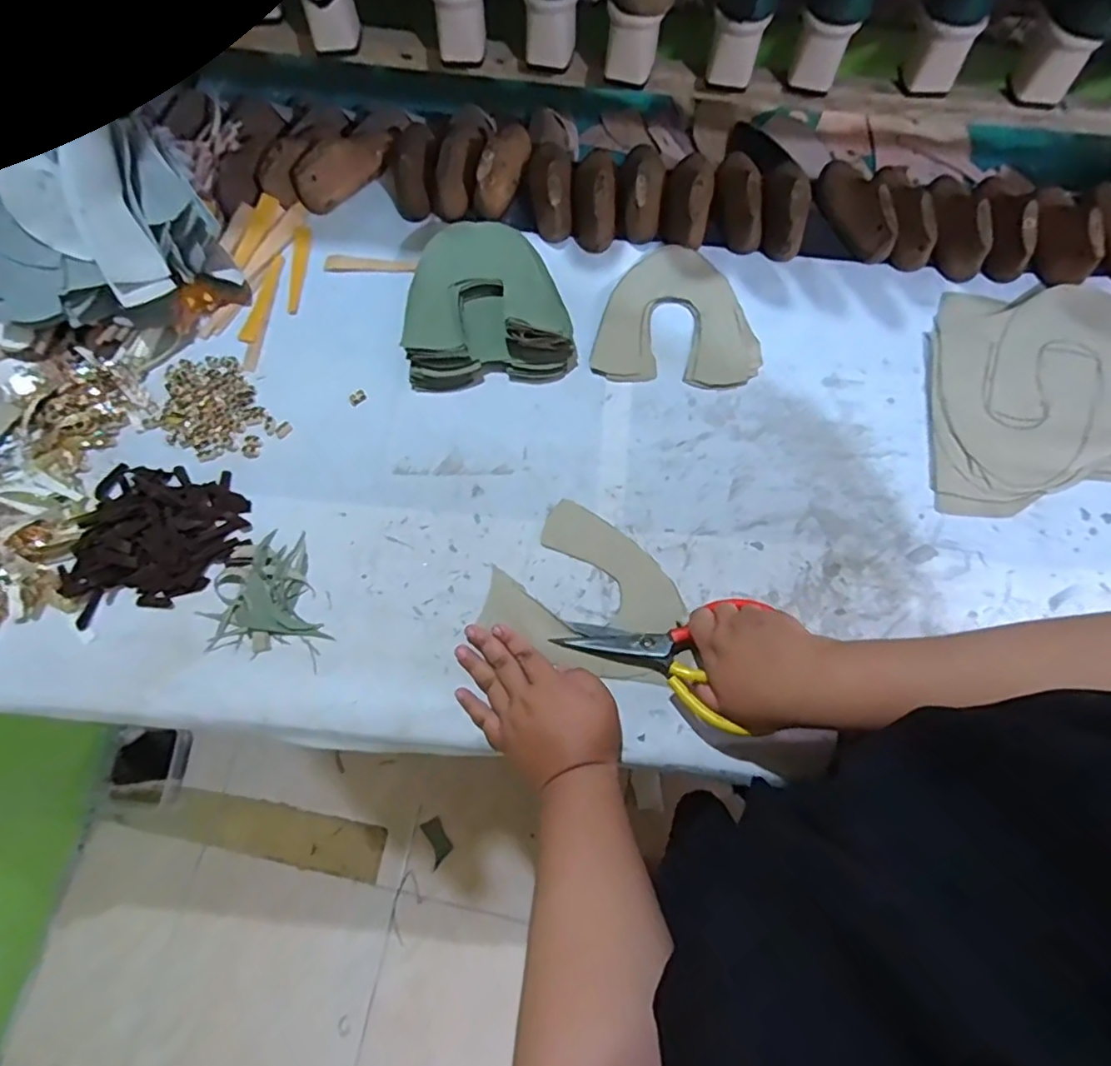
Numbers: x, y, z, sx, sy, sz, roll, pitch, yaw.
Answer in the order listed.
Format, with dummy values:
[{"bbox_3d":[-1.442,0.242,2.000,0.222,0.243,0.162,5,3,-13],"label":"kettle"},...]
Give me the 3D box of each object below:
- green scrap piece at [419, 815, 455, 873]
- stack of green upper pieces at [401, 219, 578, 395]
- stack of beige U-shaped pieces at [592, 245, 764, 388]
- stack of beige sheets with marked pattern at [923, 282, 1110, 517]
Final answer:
[{"bbox_3d":[-0.235,0.617,1.191,0.046,0.004,0.084,-26,72,-10],"label":"green scrap piece"},{"bbox_3d":[-0.074,-0.248,0.633,0.168,0.044,0.180,-6,72,-1],"label":"stack of green upper pieces"},{"bbox_3d":[0.132,-0.236,0.645,0.170,0.011,0.163,3,72,2],"label":"stack of beige U-shaped pieces"},{"bbox_3d":[0.496,-0.140,0.609,0.220,0.011,0.263,7,73,3],"label":"stack of beige sheets with marked pattern"}]

